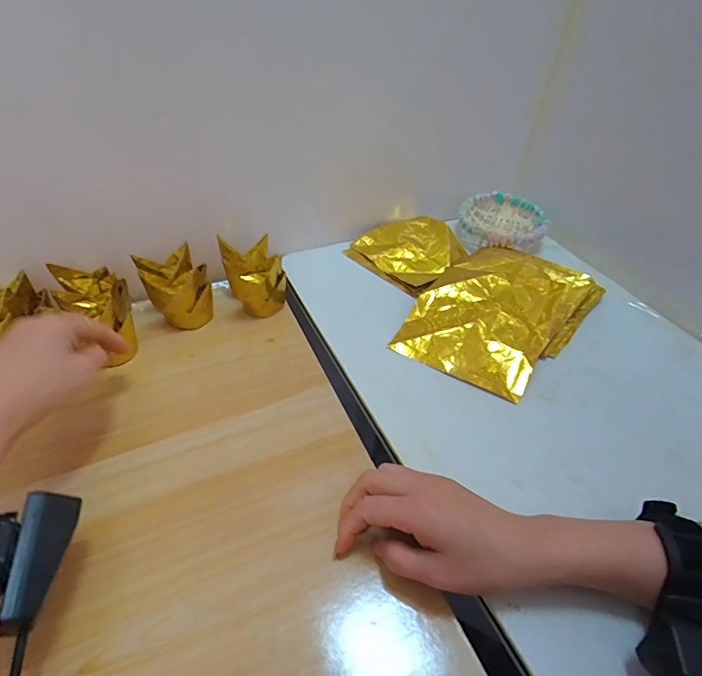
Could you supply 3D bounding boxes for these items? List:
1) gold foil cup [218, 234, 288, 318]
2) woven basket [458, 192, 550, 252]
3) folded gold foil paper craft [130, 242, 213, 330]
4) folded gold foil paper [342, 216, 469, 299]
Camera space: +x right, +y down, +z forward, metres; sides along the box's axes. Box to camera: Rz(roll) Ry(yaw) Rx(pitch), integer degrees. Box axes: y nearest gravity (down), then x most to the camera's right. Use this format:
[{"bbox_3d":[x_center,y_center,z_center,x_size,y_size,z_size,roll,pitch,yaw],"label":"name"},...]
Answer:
[{"bbox_3d":[-0.108,-0.069,0.491,0.063,0.062,0.071,-12,45,-16],"label":"gold foil cup"},{"bbox_3d":[0.215,-0.161,0.626,0.119,0.041,0.118,17,45,12],"label":"woven basket"},{"bbox_3d":[-0.185,-0.050,0.469,0.064,0.065,0.069,-23,49,-26],"label":"folded gold foil paper craft"},{"bbox_3d":[0.075,-0.117,0.568,0.114,0.029,0.129,-30,53,-31],"label":"folded gold foil paper"}]

